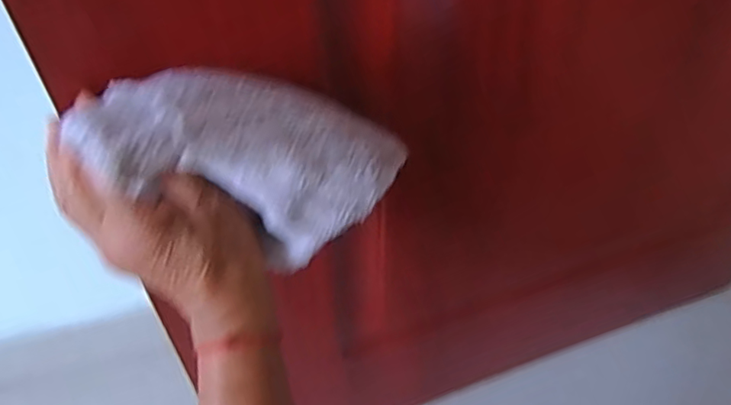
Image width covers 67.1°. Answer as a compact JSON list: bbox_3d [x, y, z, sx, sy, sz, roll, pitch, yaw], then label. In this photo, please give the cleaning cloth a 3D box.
[{"bbox_3d":[-0.055,-0.016,0.257,0.145,0.086,0.033,21,30,-41],"label":"cleaning cloth"}]

